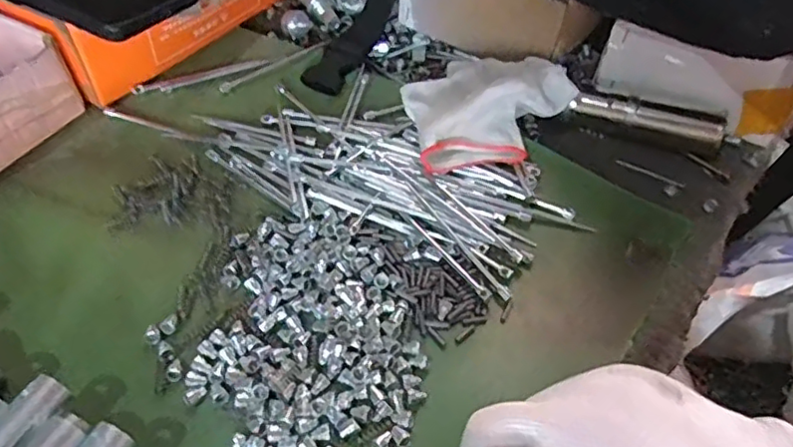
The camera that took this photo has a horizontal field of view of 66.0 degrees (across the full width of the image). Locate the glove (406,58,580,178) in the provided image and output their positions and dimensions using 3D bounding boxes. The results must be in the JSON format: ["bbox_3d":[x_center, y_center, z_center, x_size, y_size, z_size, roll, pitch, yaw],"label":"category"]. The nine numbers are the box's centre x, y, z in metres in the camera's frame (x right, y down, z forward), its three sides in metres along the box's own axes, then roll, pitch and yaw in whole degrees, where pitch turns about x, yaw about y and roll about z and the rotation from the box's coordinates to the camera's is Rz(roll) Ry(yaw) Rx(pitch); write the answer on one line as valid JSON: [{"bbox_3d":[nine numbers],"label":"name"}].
[{"bbox_3d":[0.057,-0.080,0.381,0.101,0.033,0.091,-7,51,-8],"label":"glove"}]

